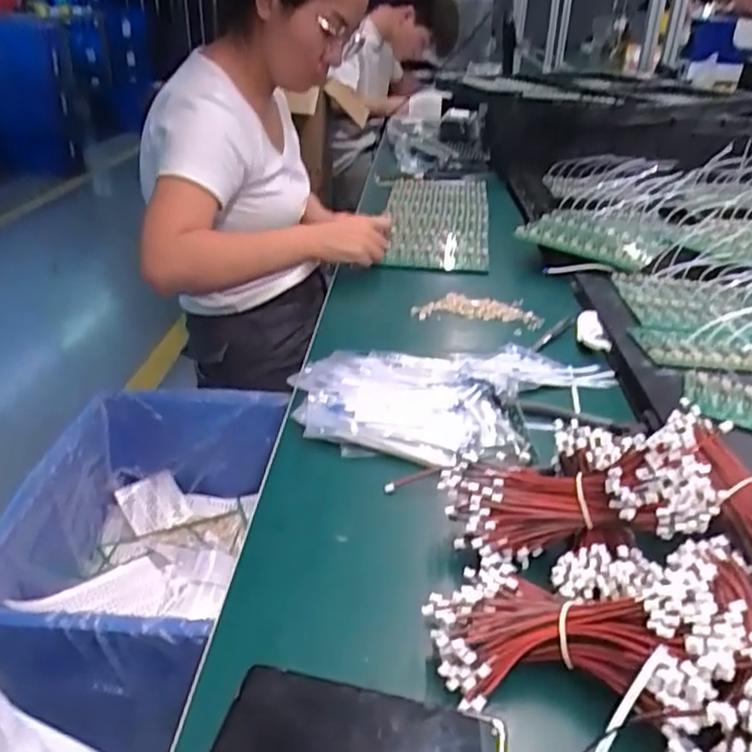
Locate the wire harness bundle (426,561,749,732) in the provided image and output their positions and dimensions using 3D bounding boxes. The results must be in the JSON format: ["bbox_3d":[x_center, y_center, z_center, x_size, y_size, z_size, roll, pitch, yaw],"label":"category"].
[{"bbox_3d":[0.123,0.147,0.398,0.179,0.041,0.111,-6,27,26],"label":"wire harness bundle"}]

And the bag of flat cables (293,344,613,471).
[{"bbox_3d":[0.082,0.019,0.658,0.315,0.032,0.199,2,31,0],"label":"bag of flat cables"}]

